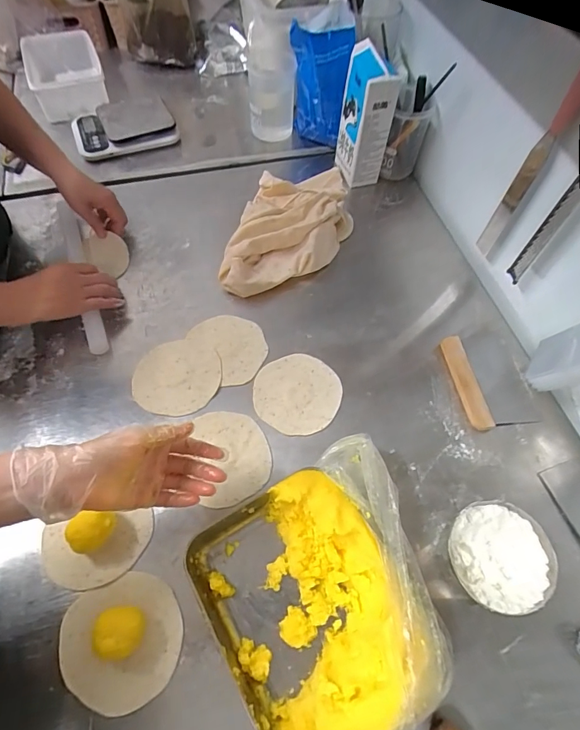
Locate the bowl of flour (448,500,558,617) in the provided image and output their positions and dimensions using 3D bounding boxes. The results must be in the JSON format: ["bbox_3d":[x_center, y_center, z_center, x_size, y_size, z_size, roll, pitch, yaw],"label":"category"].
[{"bbox_3d":[0.237,0.223,0.480,0.110,0.049,0.113,1,60,-1],"label":"bowl of flour"}]

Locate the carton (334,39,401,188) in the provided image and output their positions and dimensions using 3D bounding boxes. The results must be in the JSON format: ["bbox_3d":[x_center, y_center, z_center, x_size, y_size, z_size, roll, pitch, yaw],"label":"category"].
[{"bbox_3d":[0.135,-0.447,0.768,0.068,0.211,0.096,-19,63,-12],"label":"carton"}]

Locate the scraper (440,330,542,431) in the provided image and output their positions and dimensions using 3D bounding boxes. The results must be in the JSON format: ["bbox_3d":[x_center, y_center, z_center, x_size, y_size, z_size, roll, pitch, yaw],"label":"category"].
[{"bbox_3d":[0.300,0.016,0.621,0.110,0.019,0.154,-8,61,-6],"label":"scraper"}]

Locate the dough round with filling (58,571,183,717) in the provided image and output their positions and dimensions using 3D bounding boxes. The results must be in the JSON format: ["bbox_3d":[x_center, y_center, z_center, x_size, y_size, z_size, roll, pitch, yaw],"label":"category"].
[{"bbox_3d":[-0.183,0.292,0.434,0.122,0.046,0.121,1,60,-1],"label":"dough round with filling"}]

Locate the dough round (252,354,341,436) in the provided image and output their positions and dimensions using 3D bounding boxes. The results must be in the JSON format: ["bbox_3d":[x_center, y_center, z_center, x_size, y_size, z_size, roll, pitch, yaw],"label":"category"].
[{"bbox_3d":[0.011,0.038,0.604,0.121,0.005,0.123,1,60,-1],"label":"dough round"}]

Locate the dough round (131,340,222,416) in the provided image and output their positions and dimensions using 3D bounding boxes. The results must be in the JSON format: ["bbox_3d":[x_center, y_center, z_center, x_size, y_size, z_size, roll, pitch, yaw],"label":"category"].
[{"bbox_3d":[-0.165,0.016,0.606,0.125,0.008,0.116,-6,61,-5],"label":"dough round"}]

